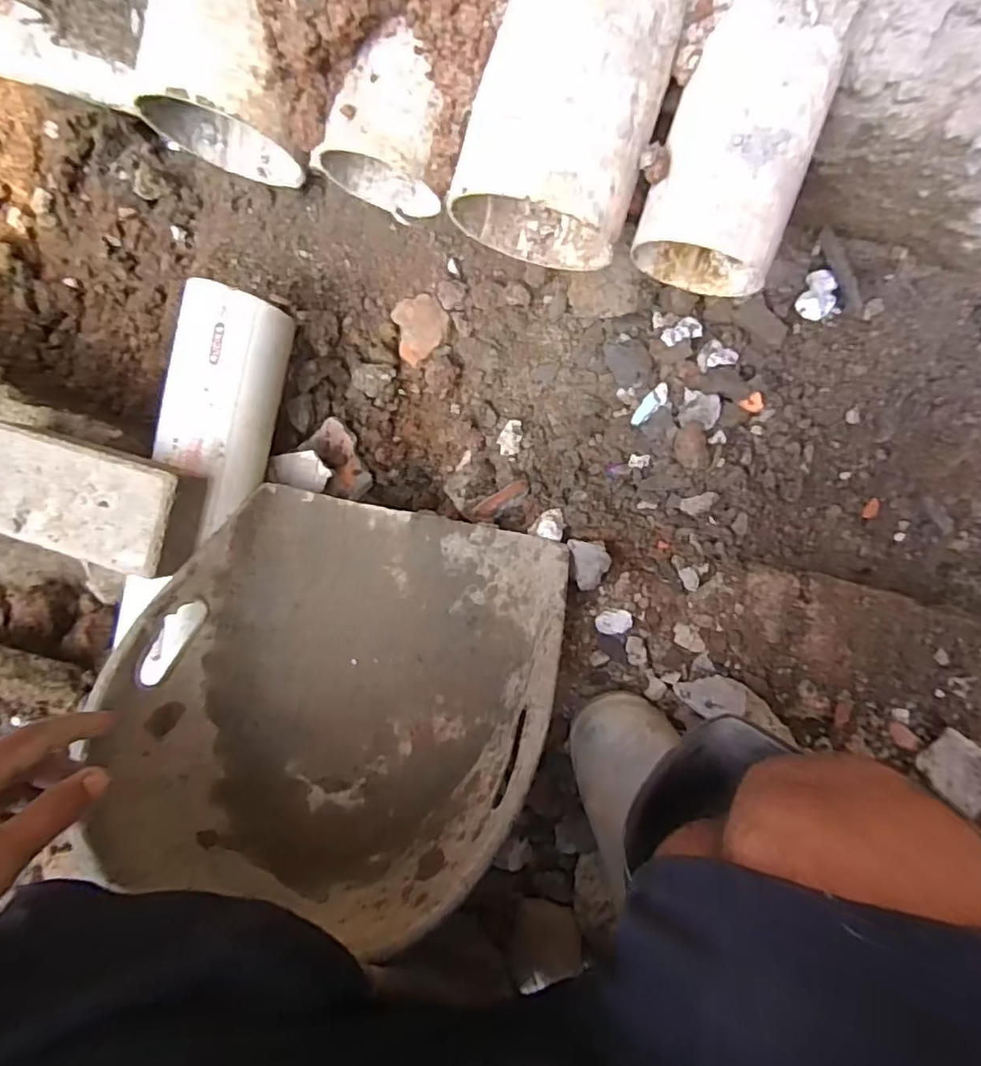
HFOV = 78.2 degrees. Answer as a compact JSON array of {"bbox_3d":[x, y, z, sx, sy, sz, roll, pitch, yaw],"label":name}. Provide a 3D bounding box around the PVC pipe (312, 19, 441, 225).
[{"bbox_3d":[-0.068,-0.280,0.421,0.089,0.091,0.076,18,95,6],"label":"PVC pipe"}]

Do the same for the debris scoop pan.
[{"bbox_3d":[-0.148,0.134,0.552,0.397,0.135,0.366,8,72,15],"label":"debris scoop pan"}]

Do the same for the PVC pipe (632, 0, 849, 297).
[{"bbox_3d":[0.157,-0.241,0.393,0.090,0.092,0.141,18,95,6],"label":"PVC pipe"}]

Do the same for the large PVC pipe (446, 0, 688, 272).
[{"bbox_3d":[0.052,-0.272,0.391,0.107,0.114,0.157,21,96,6],"label":"large PVC pipe"}]

